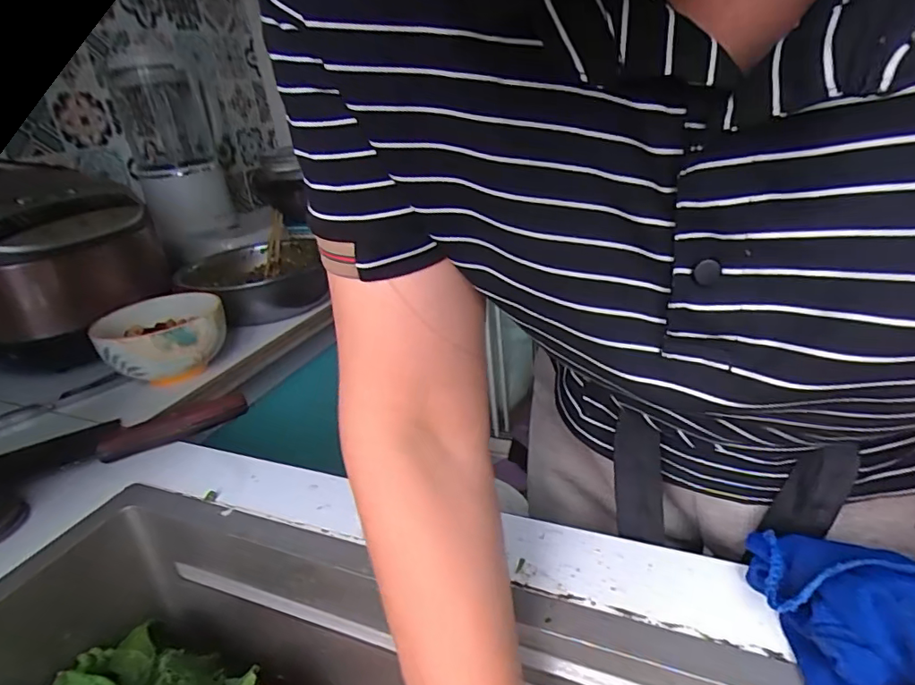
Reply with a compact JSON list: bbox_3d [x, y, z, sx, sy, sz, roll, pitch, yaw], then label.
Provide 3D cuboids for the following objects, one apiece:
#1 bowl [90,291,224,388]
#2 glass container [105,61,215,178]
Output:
[{"bbox_3d":[-0.345,-0.006,0.646,0.137,0.062,0.143,-19,28,-24],"label":"bowl"},{"bbox_3d":[-0.546,-0.410,1.004,0.146,0.178,0.157,-19,28,-24],"label":"glass container"}]

